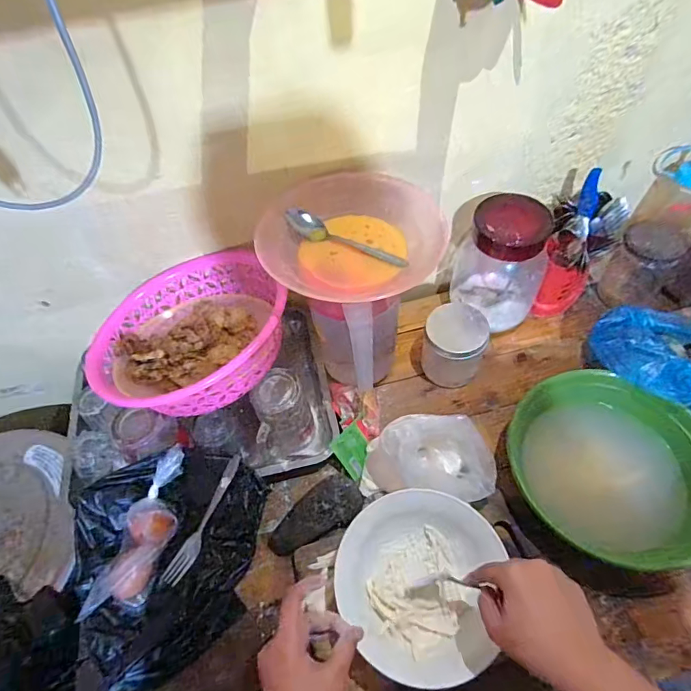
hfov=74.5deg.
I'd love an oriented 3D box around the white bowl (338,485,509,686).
[{"bbox_3d":[0.079,0.263,0.517,0.171,0.062,0.180,-2,56,3],"label":"white bowl"}]

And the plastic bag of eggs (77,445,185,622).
[{"bbox_3d":[-0.237,0.220,0.546,0.060,0.040,0.191,14,73,14],"label":"plastic bag of eggs"}]

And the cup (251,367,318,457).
[{"bbox_3d":[-0.082,0.099,0.624,0.068,0.135,0.070,-2,56,3],"label":"cup"}]

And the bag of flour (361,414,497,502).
[{"bbox_3d":[0.104,0.146,0.584,0.159,0.119,0.087,2,56,6],"label":"bag of flour"}]

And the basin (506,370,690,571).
[{"bbox_3d":[0.330,0.153,0.572,0.241,0.092,0.209,2,56,6],"label":"basin"}]

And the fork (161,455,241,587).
[{"bbox_3d":[-0.174,0.215,0.569,0.021,0.011,0.163,21,73,17],"label":"fork"}]

